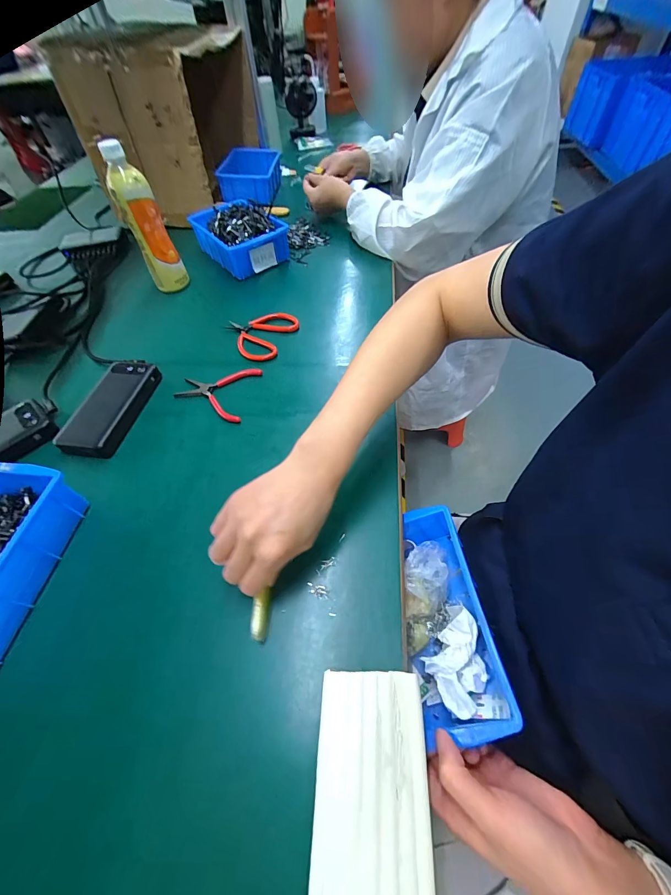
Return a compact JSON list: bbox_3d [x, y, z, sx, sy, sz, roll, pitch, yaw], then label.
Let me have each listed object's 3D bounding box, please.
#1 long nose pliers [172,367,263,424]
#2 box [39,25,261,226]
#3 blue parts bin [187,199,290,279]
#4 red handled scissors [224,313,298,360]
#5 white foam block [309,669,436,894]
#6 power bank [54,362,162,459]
[{"bbox_3d":[-0.172,-0.080,0.485,0.109,0.006,0.097,7,55,8],"label":"long nose pliers"},{"bbox_3d":[-0.383,-0.785,0.827,0.284,0.266,0.434,3,55,5],"label":"box"},{"bbox_3d":[-0.196,-0.434,0.694,0.133,0.068,0.200,-32,59,-19],"label":"blue parts bin"},{"bbox_3d":[-0.129,-0.186,0.552,0.111,0.010,0.107,19,58,15],"label":"red handled scissors"},{"bbox_3d":[0.025,0.253,0.235,0.077,0.020,0.163,2,55,4],"label":"white foam block"},{"bbox_3d":[-0.307,-0.058,0.470,0.077,0.024,0.157,9,56,9],"label":"power bank"}]

